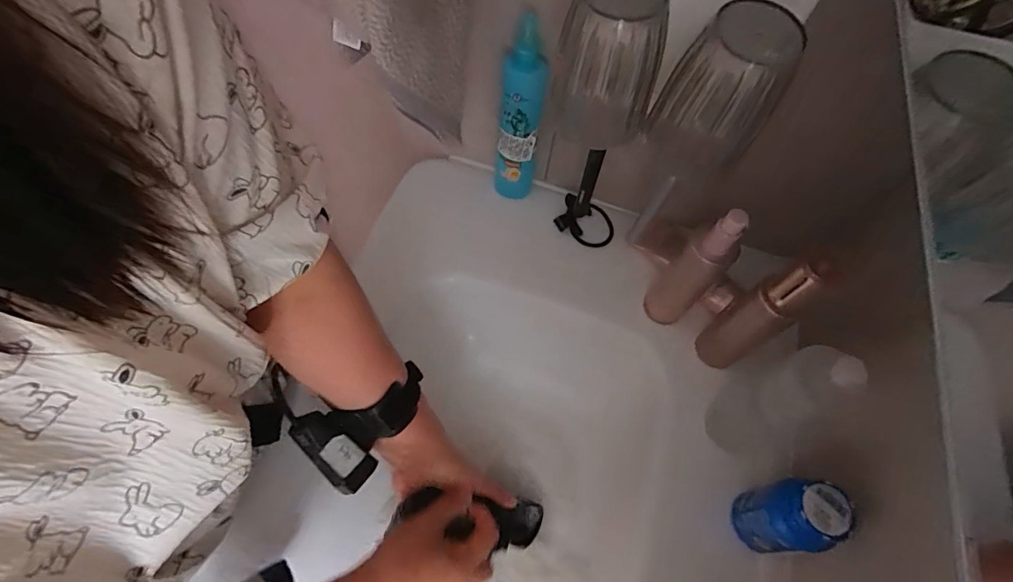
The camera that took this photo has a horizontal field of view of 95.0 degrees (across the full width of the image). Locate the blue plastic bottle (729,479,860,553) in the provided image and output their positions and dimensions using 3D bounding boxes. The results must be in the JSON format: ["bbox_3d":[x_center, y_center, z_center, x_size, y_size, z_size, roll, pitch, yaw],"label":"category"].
[{"bbox_3d":[0.215,0.174,0.358,0.035,0.104,0.047,-8,62,-8],"label":"blue plastic bottle"}]

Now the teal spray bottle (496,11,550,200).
[{"bbox_3d":[0.012,-0.173,0.486,0.047,0.199,0.042,8,61,0],"label":"teal spray bottle"}]

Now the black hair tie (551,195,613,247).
[{"bbox_3d":[0.093,-0.081,0.543,0.068,0.016,0.054,25,63,9],"label":"black hair tie"}]

